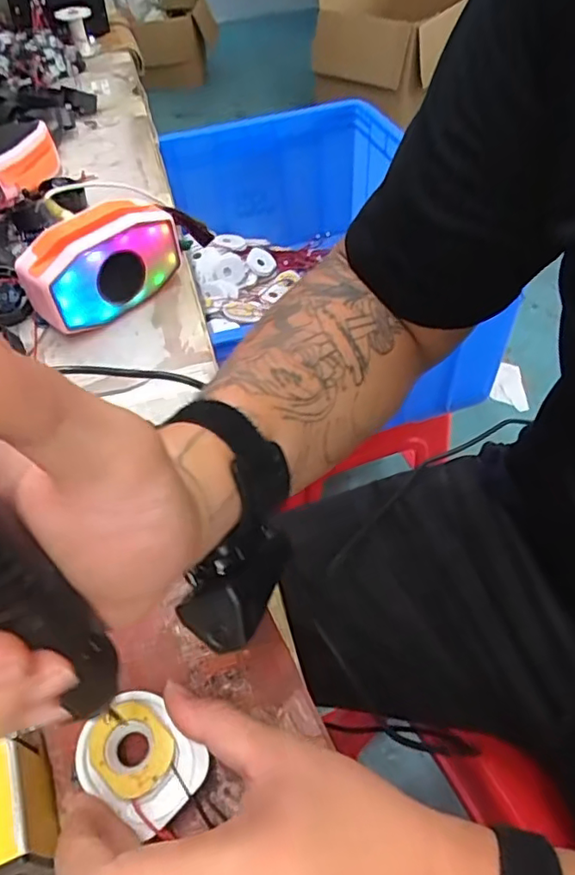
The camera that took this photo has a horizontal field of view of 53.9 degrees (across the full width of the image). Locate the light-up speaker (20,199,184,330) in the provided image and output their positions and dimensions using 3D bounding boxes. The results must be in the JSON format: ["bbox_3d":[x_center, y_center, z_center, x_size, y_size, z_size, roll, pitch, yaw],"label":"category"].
[{"bbox_3d":[-0.172,-0.165,0.539,0.145,0.085,0.056,-33,56,-24],"label":"light-up speaker"}]

